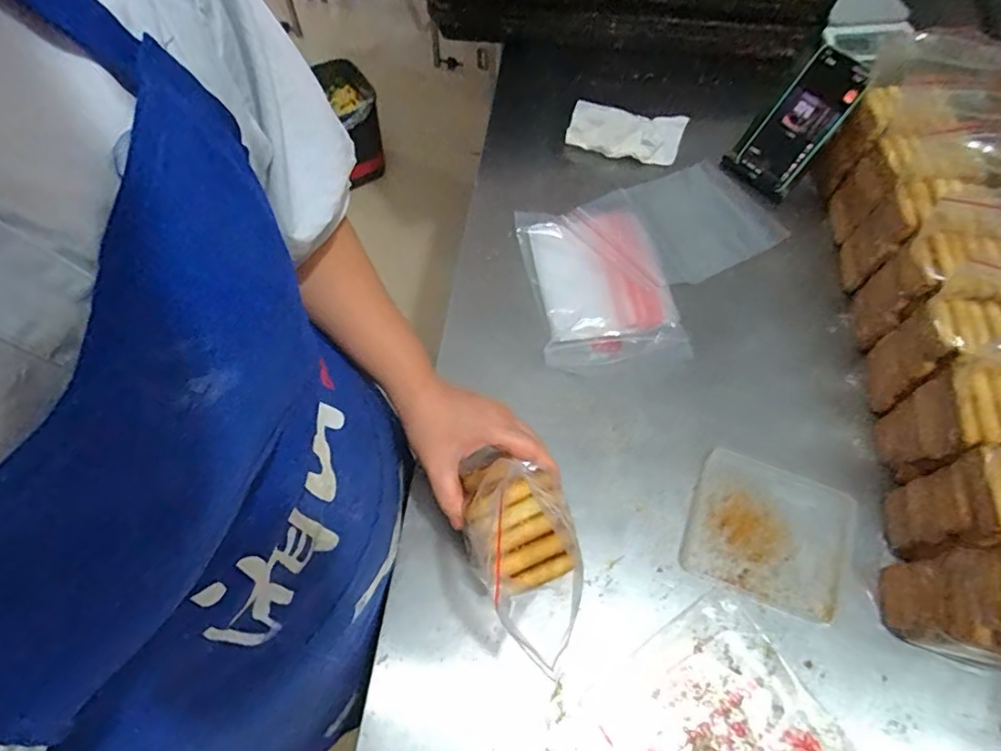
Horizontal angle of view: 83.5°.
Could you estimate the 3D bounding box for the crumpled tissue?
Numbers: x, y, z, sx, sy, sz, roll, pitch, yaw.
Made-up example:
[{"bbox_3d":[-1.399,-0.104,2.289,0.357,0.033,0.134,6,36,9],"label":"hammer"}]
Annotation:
[{"bbox_3d":[0.174,-0.345,0.788,0.155,0.033,0.100,19,64,8],"label":"crumpled tissue"}]

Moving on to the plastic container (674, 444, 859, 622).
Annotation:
[{"bbox_3d":[0.258,0.152,0.538,0.150,0.017,0.124,21,64,9],"label":"plastic container"}]

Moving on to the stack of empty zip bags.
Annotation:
[{"bbox_3d":[0.111,-0.125,0.657,0.153,0.035,0.239,-8,60,-3],"label":"stack of empty zip bags"}]

